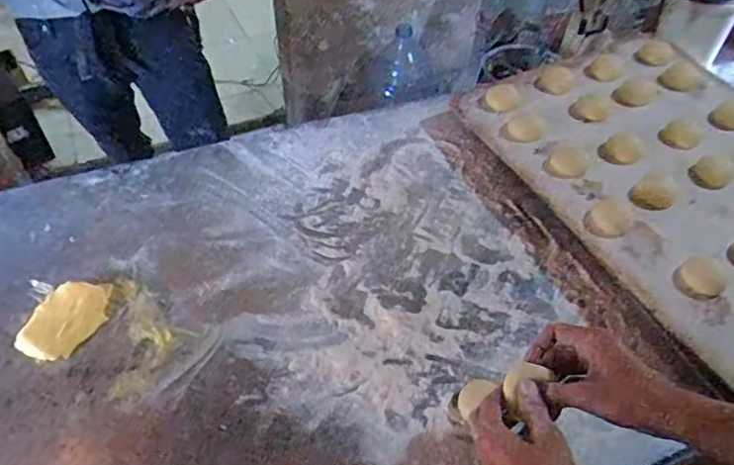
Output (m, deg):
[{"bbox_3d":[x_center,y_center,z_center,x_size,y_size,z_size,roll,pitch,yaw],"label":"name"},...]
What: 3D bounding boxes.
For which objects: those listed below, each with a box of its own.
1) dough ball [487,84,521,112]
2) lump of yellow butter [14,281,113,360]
[{"bbox_3d":[0.206,-0.205,0.913,0.048,0.018,0.045,1,48,-1],"label":"dough ball"},{"bbox_3d":[-0.340,0.095,0.683,0.076,0.023,0.097,14,49,11],"label":"lump of yellow butter"}]

